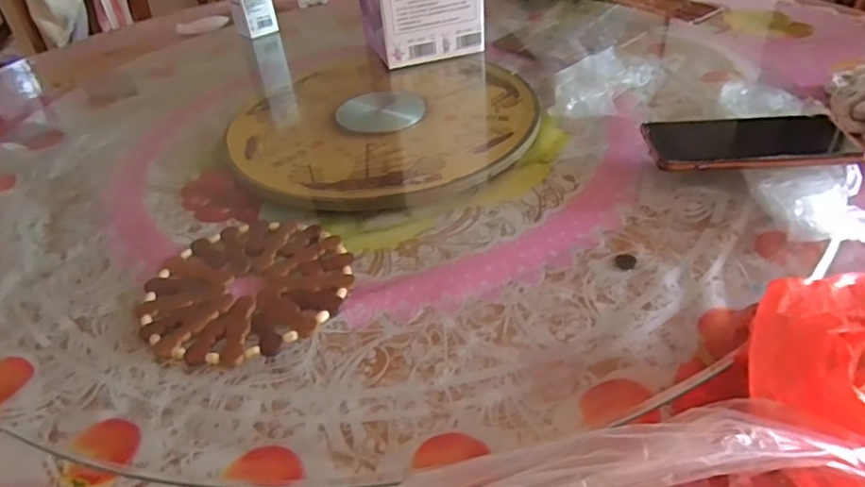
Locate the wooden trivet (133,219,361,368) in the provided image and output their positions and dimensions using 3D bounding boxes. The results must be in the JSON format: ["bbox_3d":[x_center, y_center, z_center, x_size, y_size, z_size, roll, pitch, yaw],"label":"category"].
[{"bbox_3d":[-0.142,0.033,0.449,0.153,0.011,0.151,-24,43,-21],"label":"wooden trivet"}]

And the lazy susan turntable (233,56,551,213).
[{"bbox_3d":[-0.052,-0.134,0.620,0.316,0.023,0.322,-5,39,4],"label":"lazy susan turntable"}]

